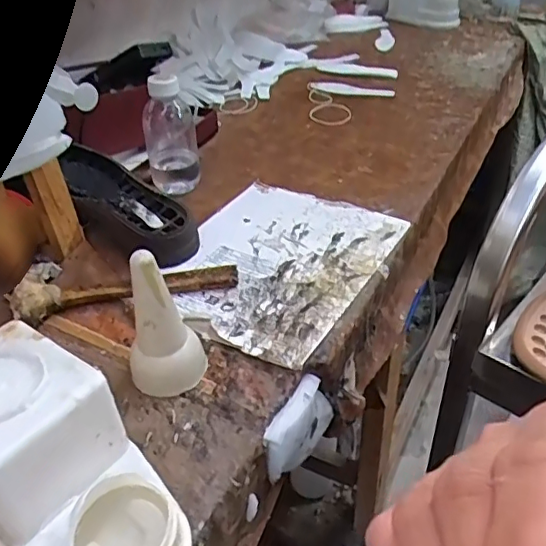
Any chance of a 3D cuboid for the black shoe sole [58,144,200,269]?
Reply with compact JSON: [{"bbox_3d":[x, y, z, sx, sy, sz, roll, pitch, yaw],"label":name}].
[{"bbox_3d":[-0.190,-0.079,0.696,0.220,0.066,0.093,28,47,34],"label":"black shoe sole"}]

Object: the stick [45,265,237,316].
[{"bbox_3d":[-0.140,0.015,0.612,0.201,0.019,0.025,-8,38,-6],"label":"stick"}]

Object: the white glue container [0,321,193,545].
[{"bbox_3d":[-0.150,0.138,0.389,0.193,0.115,0.104,22,44,28],"label":"white glue container"}]

